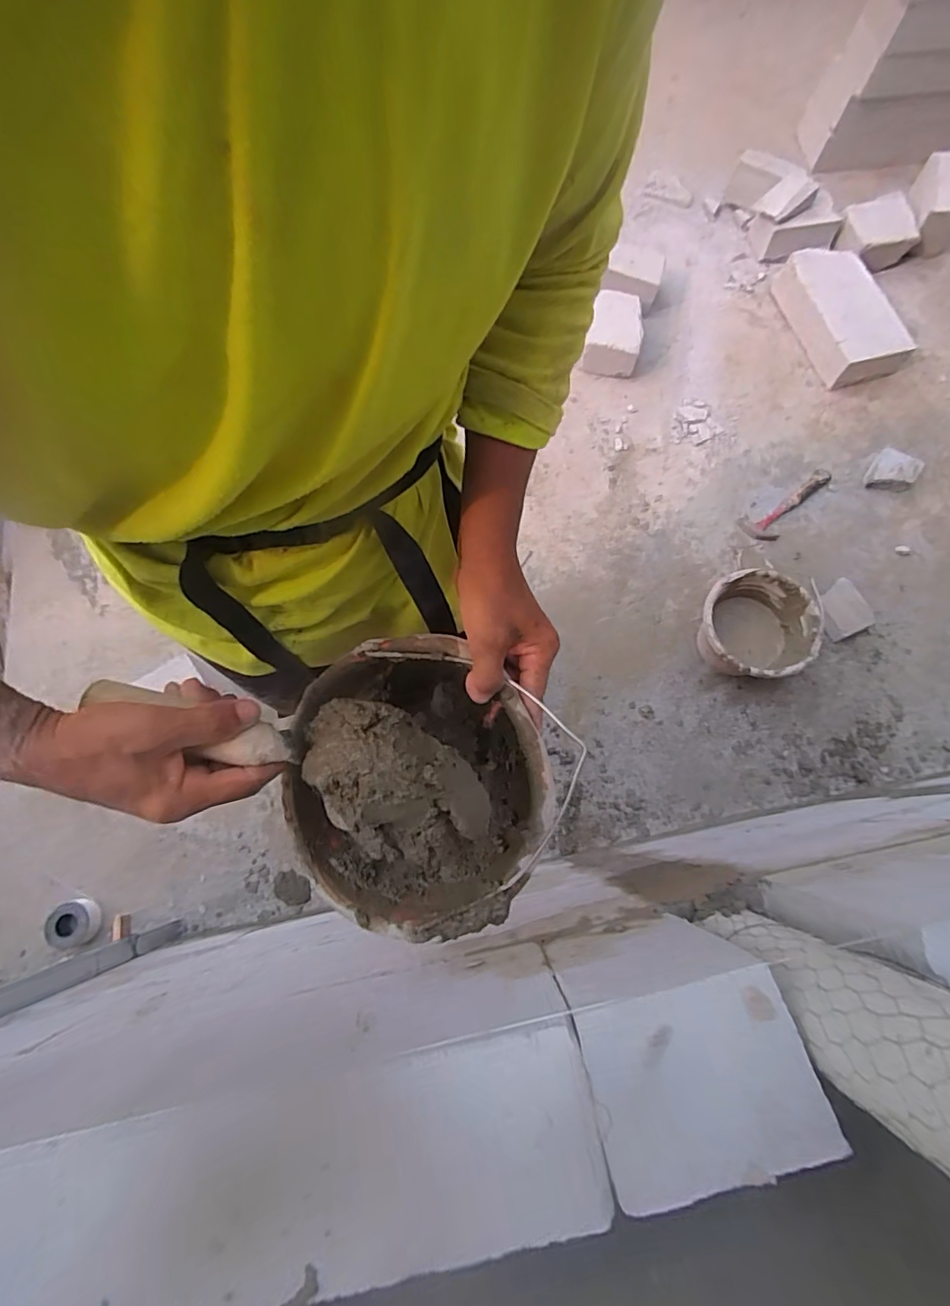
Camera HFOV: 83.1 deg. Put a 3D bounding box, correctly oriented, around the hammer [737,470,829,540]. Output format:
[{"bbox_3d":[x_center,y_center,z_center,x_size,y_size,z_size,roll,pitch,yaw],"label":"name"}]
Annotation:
[{"bbox_3d":[0.824,-0.380,1.391,0.278,0.025,0.093,-31,76,-10],"label":"hammer"}]

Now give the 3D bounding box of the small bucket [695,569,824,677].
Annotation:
[{"bbox_3d":[0.628,-0.049,1.237,0.239,0.165,0.235,0,73,-1],"label":"small bucket"}]

